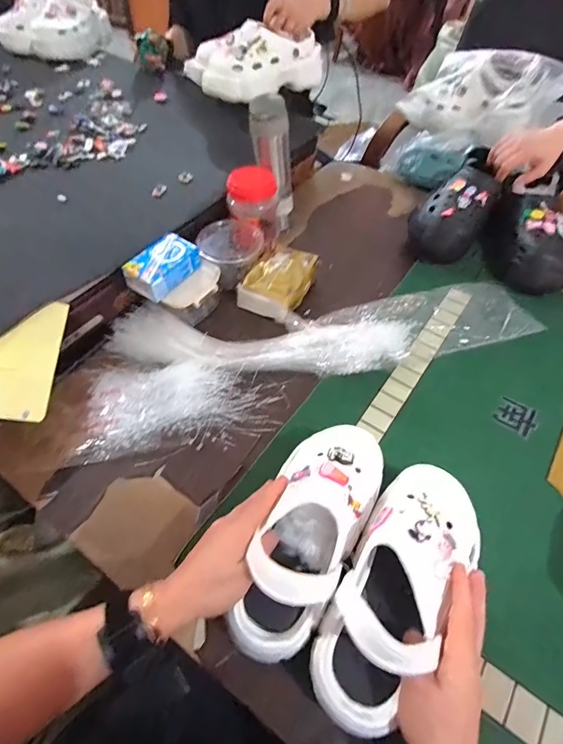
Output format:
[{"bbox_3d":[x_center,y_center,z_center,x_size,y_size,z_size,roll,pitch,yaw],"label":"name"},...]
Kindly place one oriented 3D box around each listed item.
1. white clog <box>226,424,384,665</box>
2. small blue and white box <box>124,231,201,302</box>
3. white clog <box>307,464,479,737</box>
[{"bbox_3d":[0.030,0.158,0.419,0.099,0.092,0.239,23,58,13],"label":"white clog"},{"bbox_3d":[-0.191,-0.170,0.657,0.073,0.041,0.116,30,60,17],"label":"small blue and white box"},{"bbox_3d":[0.116,0.184,0.370,0.097,0.082,0.242,29,58,17],"label":"white clog"}]

